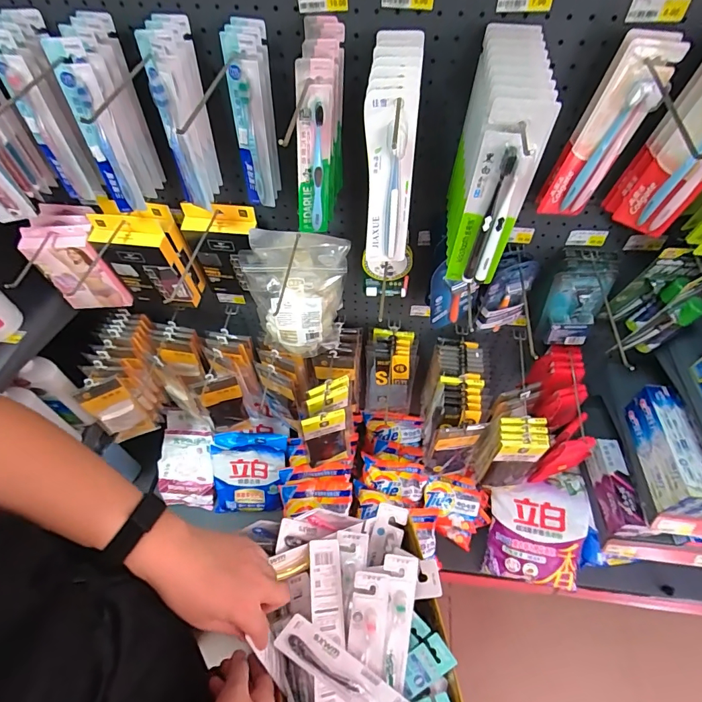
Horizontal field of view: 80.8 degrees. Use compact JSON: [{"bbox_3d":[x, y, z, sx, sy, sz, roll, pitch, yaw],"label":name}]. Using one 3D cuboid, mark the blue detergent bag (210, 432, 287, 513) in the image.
[{"bbox_3d":[-0.308,0.365,1.266,0.219,0.060,0.233,0,96,2],"label":"blue detergent bag"}]

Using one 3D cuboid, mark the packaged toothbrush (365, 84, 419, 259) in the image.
[{"bbox_3d":[0.049,-0.203,0.537,0.059,0.240,0.026,0,55,3],"label":"packaged toothbrush"}]

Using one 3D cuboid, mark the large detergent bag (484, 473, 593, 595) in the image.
[{"bbox_3d":[0.537,0.492,1.179,0.277,0.085,0.317,7,75,11],"label":"large detergent bag"}]

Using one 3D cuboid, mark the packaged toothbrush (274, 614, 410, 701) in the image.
[{"bbox_3d":[0.011,0.430,0.529,0.242,0.019,0.046,39,60,-1],"label":"packaged toothbrush"}]

